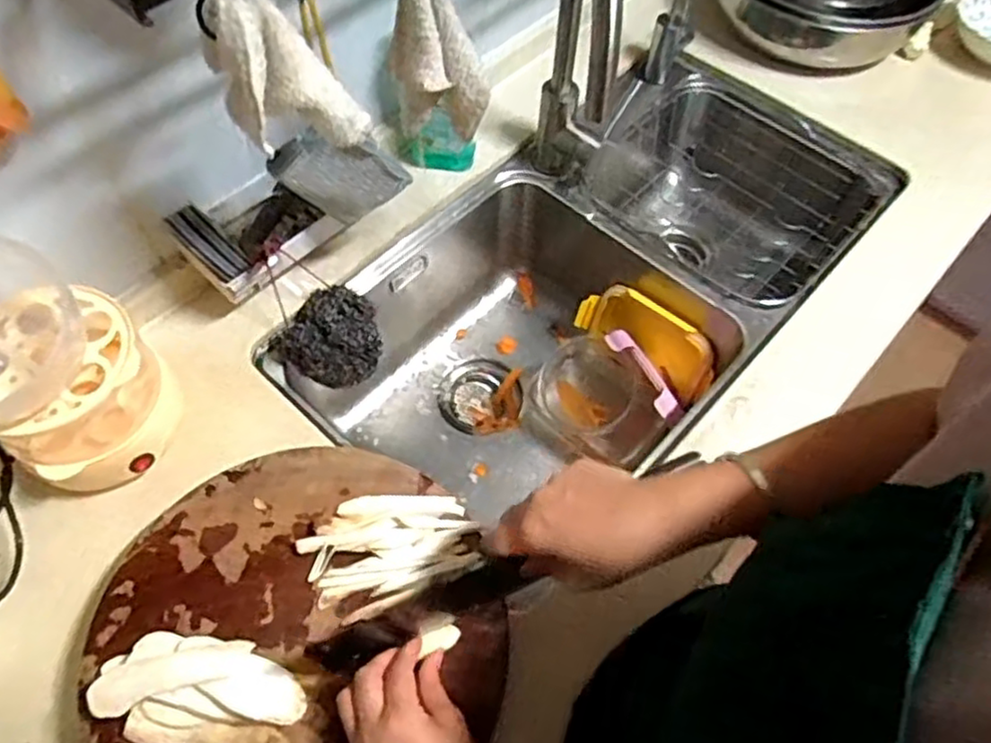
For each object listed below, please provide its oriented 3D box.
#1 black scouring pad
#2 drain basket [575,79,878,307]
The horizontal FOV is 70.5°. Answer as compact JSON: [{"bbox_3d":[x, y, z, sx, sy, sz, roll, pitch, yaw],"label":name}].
[{"bbox_3d":[-0.177,-0.037,0.757,0.091,0.068,0.105,36,65,18],"label":"black scouring pad"},{"bbox_3d":[0.291,-0.207,0.951,0.310,0.167,0.289,39,66,19],"label":"drain basket"}]

